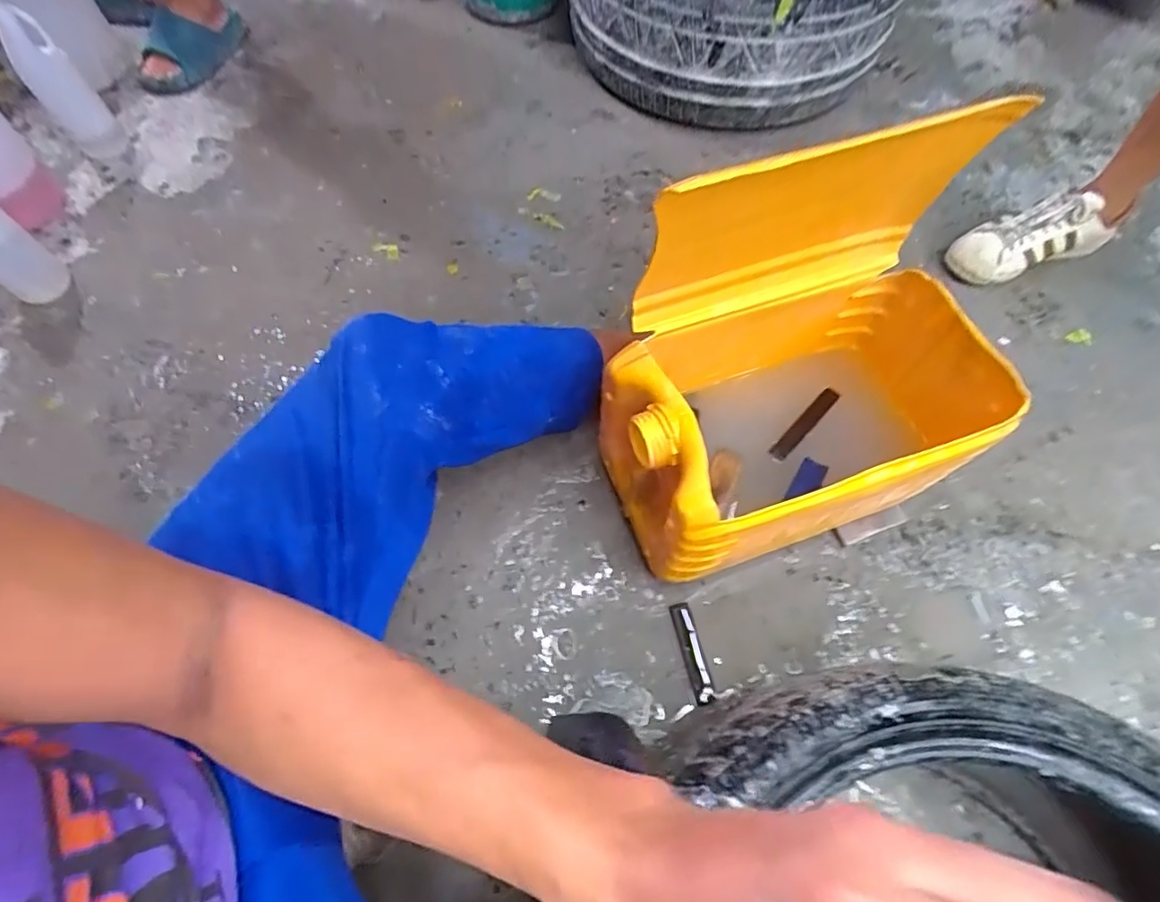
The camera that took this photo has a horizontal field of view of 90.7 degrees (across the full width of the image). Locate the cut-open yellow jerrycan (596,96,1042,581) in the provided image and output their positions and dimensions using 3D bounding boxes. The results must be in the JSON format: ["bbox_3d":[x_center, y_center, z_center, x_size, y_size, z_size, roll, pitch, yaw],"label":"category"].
[{"bbox_3d":[0.244,-0.085,0.586,0.401,0.399,0.251,-18,65,-10],"label":"cut-open yellow jerrycan"}]

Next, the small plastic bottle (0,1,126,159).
[{"bbox_3d":[-0.901,-0.634,0.985,0.082,0.256,0.078,-36,69,-16],"label":"small plastic bottle"}]

